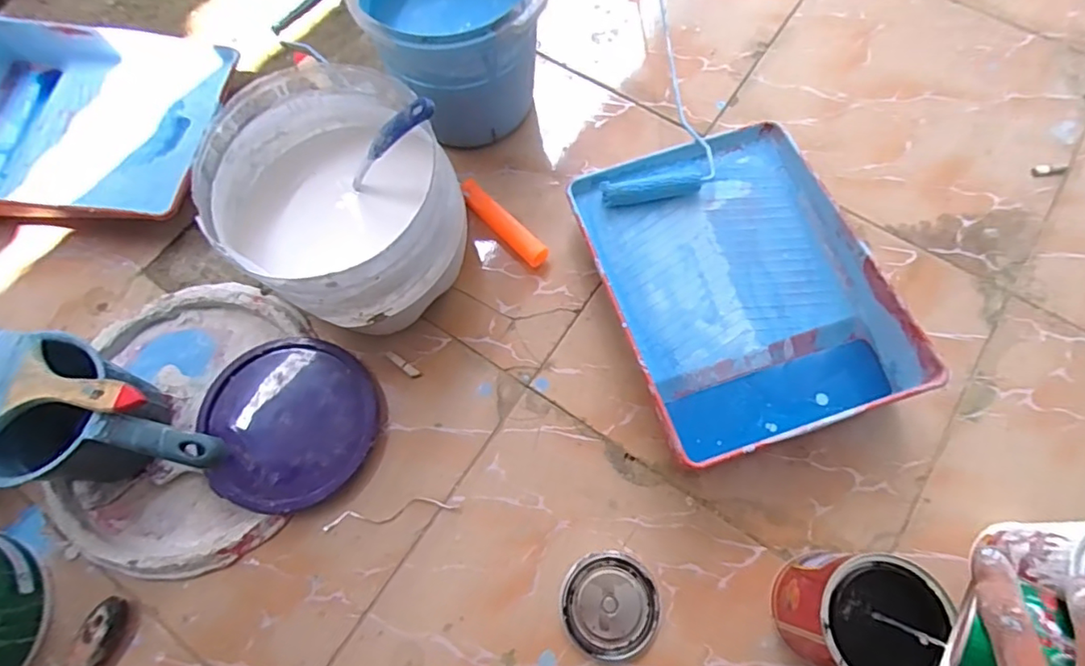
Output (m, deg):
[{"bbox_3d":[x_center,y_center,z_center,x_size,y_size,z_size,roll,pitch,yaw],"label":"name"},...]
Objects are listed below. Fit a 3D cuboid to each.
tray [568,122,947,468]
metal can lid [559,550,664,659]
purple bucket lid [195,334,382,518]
[{"bbox_3d":[0.212,-0.058,0.635,0.279,0.073,0.357,-17,70,-4],"label":"tray"},{"bbox_3d":[0.067,0.267,0.560,0.094,0.004,0.094,-1,70,2],"label":"metal can lid"},{"bbox_3d":[-0.272,0.094,0.613,0.183,0.013,0.179,2,68,-4],"label":"purple bucket lid"}]

